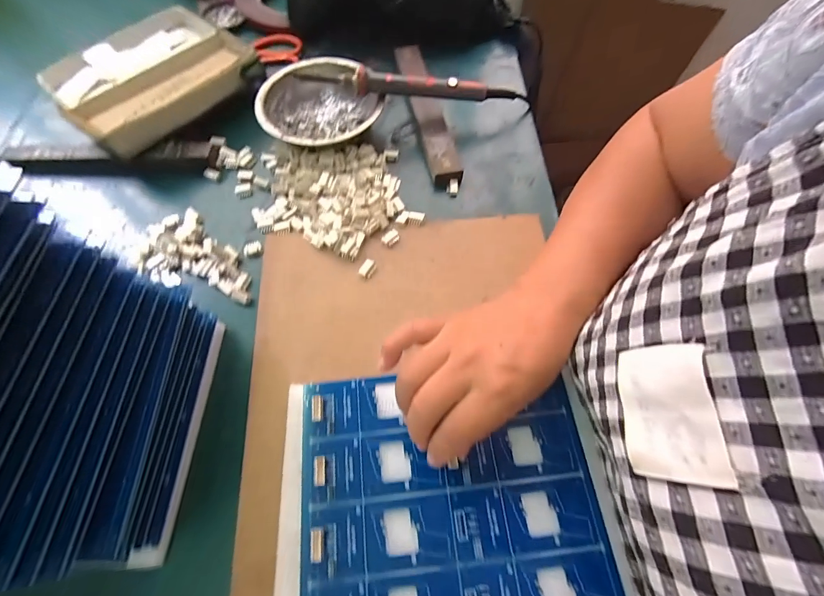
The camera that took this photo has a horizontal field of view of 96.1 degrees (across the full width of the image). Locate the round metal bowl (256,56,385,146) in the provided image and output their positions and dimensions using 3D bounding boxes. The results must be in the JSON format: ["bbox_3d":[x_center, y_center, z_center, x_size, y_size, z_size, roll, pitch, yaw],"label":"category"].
[{"bbox_3d":[-0.100,-0.202,0.402,0.122,0.035,0.125,0,65,-1],"label":"round metal bowl"}]

